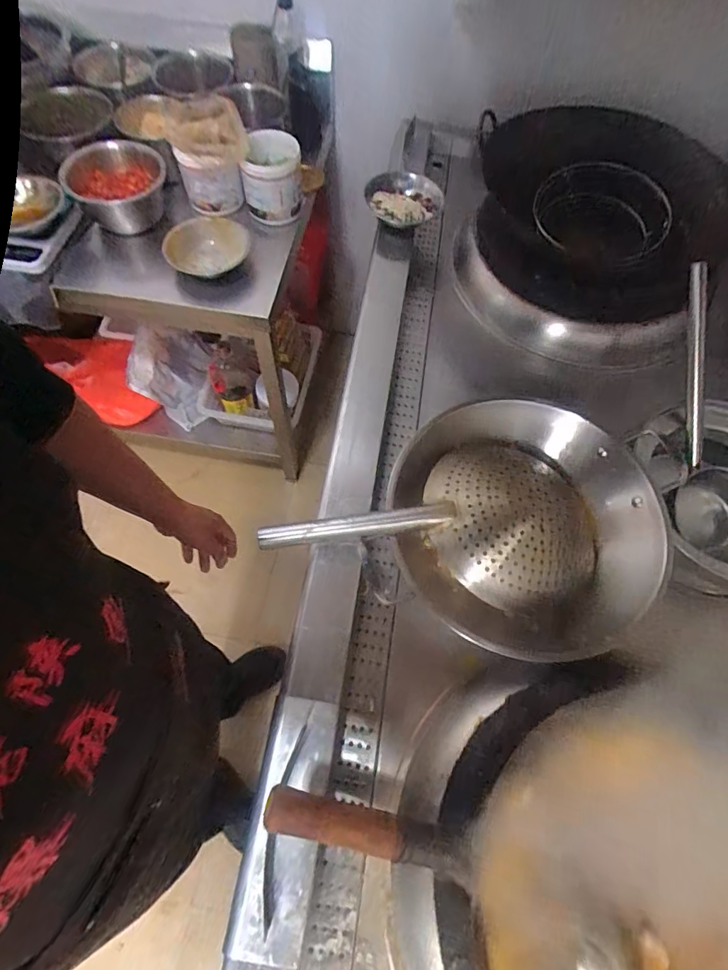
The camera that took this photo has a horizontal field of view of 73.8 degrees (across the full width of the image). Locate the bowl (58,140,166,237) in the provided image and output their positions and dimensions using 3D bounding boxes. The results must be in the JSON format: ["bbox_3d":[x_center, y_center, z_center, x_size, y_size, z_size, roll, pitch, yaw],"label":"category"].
[{"bbox_3d":[-0.512,-0.619,1.012,0.202,0.092,0.164,-16,66,-10],"label":"bowl"}]

